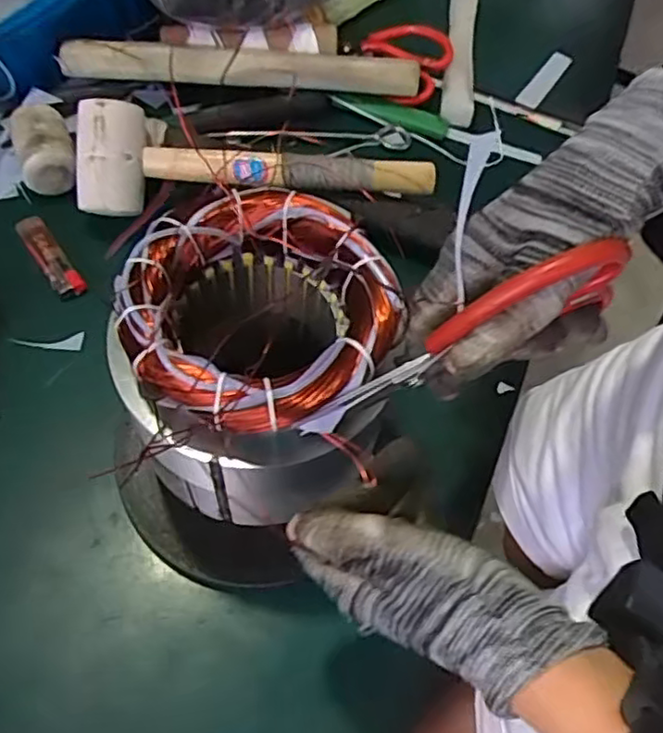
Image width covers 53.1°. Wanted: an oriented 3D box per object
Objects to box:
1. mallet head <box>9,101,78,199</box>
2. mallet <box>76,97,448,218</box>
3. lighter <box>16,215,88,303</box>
[{"bbox_3d":[-0.248,-0.188,0.574,0.047,0.048,0.072,-16,62,-14],"label":"mallet head"},{"bbox_3d":[-0.063,-0.179,0.566,0.295,0.043,0.090,-3,96,-8],"label":"mallet"},{"bbox_3d":[-0.233,-0.092,0.547,0.024,0.012,0.095,-31,67,-21],"label":"lighter"}]

